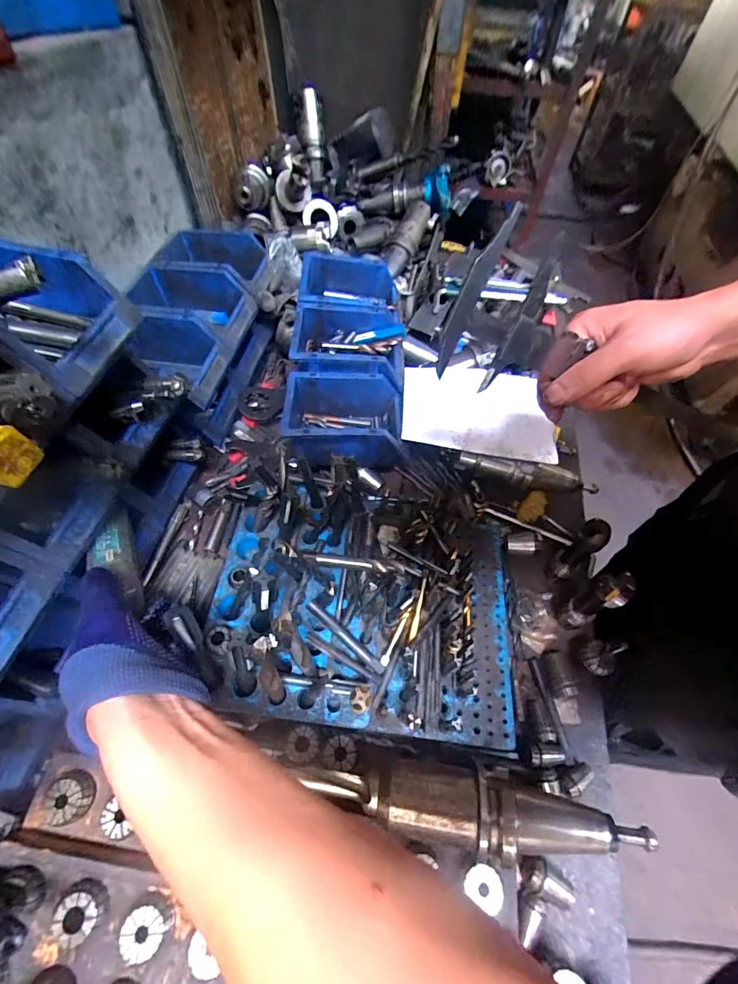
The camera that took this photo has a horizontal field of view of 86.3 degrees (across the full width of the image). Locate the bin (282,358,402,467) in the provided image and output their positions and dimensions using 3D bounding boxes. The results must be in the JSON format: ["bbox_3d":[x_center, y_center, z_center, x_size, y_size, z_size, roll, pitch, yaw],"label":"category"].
[{"bbox_3d":[-0.030,-0.094,0.505,0.137,0.096,0.111,1,57,-3],"label":"bin"}]

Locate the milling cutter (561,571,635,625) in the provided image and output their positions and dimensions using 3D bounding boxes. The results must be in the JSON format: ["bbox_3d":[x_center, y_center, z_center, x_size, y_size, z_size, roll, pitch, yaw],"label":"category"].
[{"bbox_3d":[0.217,0.108,0.386,0.023,0.107,0.029,-23,62,-17],"label":"milling cutter"}]

